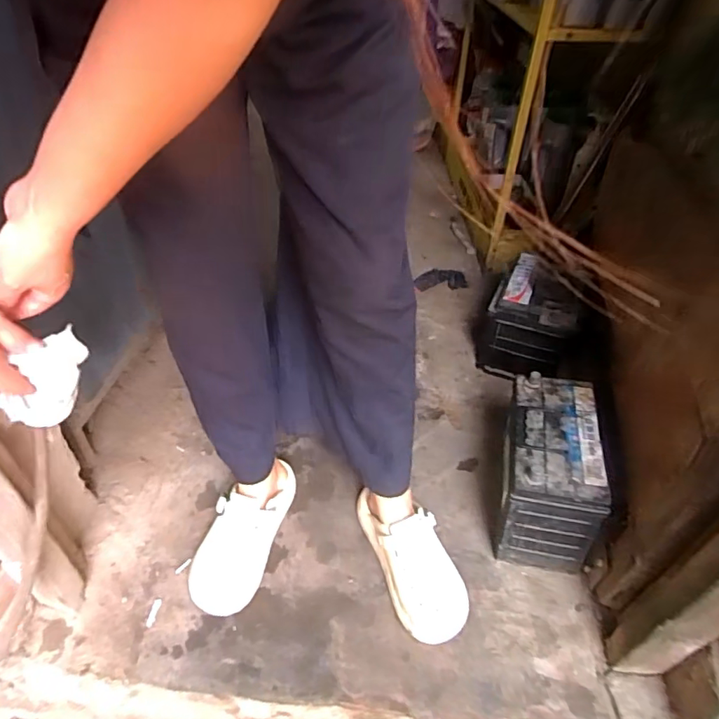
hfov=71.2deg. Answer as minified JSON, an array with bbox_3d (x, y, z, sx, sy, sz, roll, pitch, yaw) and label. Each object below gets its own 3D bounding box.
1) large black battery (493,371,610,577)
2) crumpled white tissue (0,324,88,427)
[{"bbox_3d":[0.293,0.184,0.807,0.124,0.220,0.237,9,43,9],"label":"large black battery"},{"bbox_3d":[-0.301,0.022,0.483,0.057,0.121,0.021,21,29,-36],"label":"crumpled white tissue"}]

